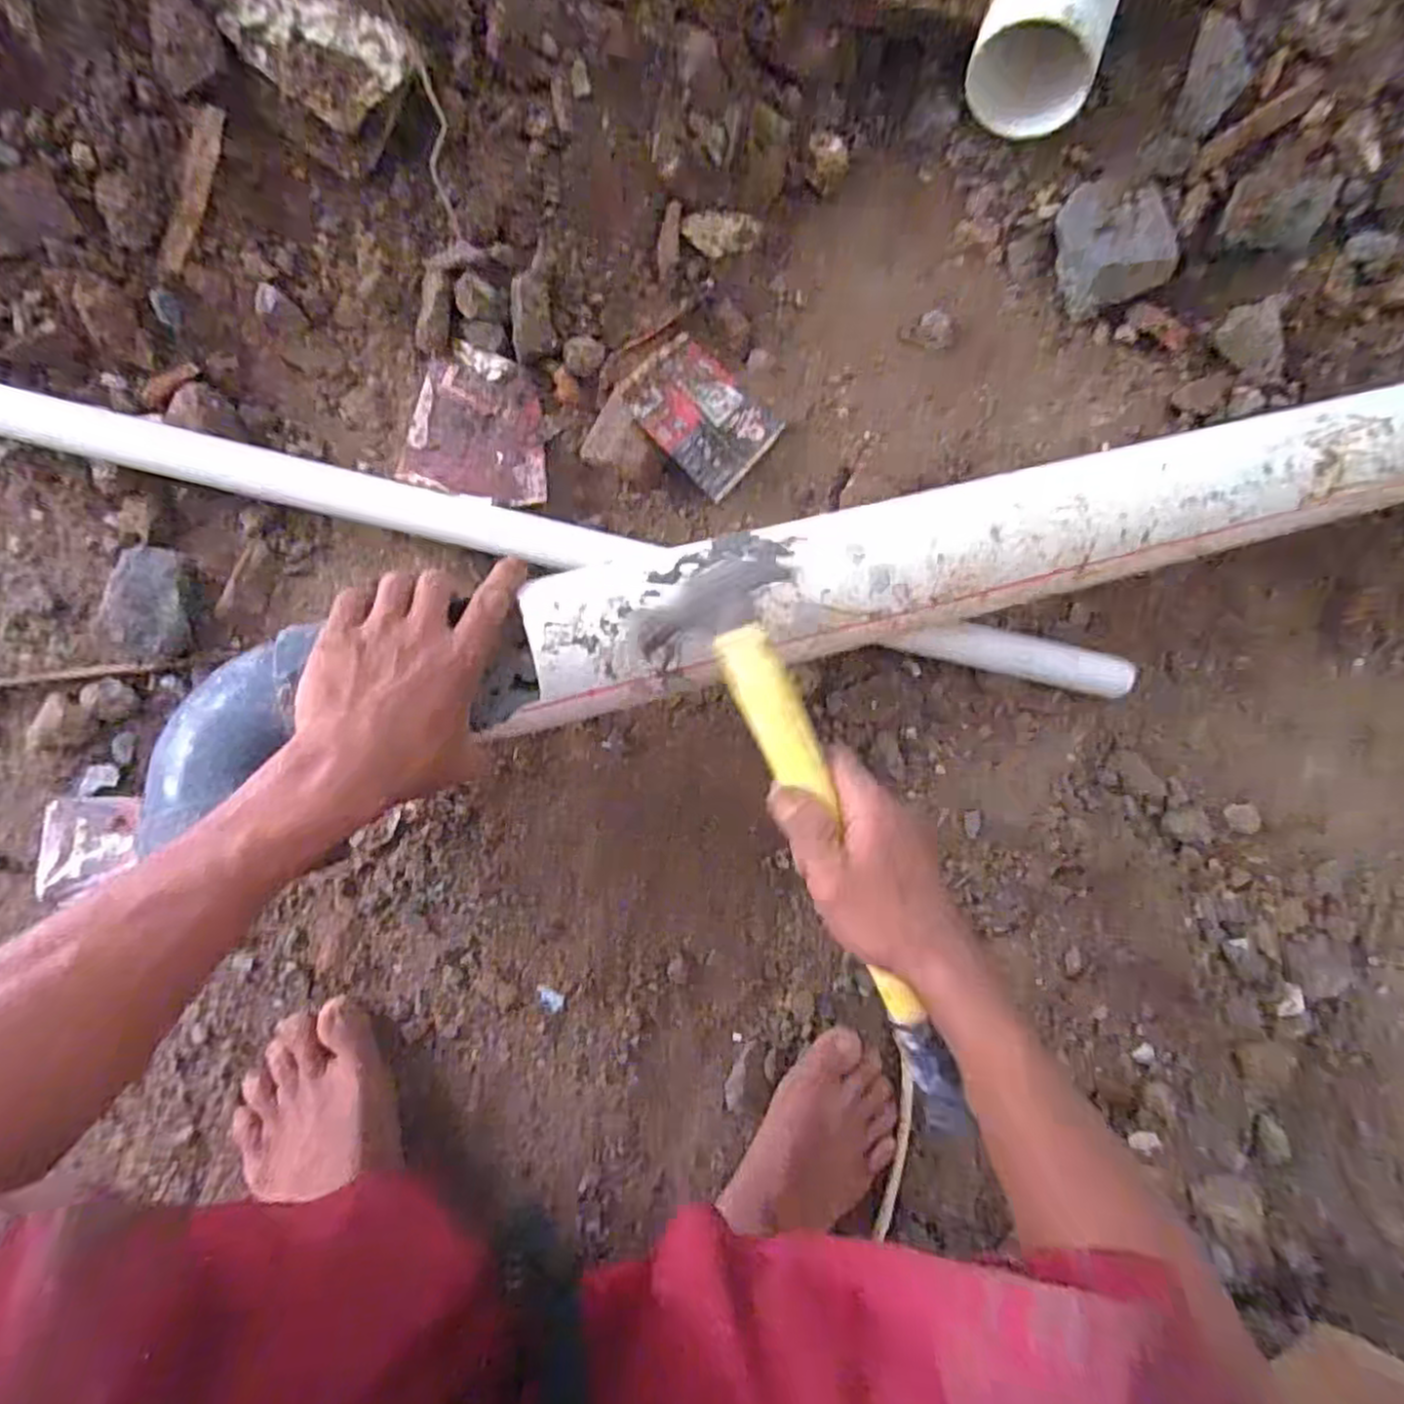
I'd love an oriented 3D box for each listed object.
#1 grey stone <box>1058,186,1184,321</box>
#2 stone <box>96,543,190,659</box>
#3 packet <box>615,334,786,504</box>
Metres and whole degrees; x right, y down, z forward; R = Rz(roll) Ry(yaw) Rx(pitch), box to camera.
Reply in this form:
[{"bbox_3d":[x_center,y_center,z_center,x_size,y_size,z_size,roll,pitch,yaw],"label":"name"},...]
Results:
[{"bbox_3d":[0.336,-0.380,0.604,0.078,0.049,0.103,-9,87,-9],"label":"grey stone"},{"bbox_3d":[-0.381,-0.069,0.491,0.048,0.023,0.079,-5,89,-7],"label":"stone"},{"bbox_3d":[0.000,-0.219,0.546,0.106,0.010,0.094,44,64,-8],"label":"packet"}]

